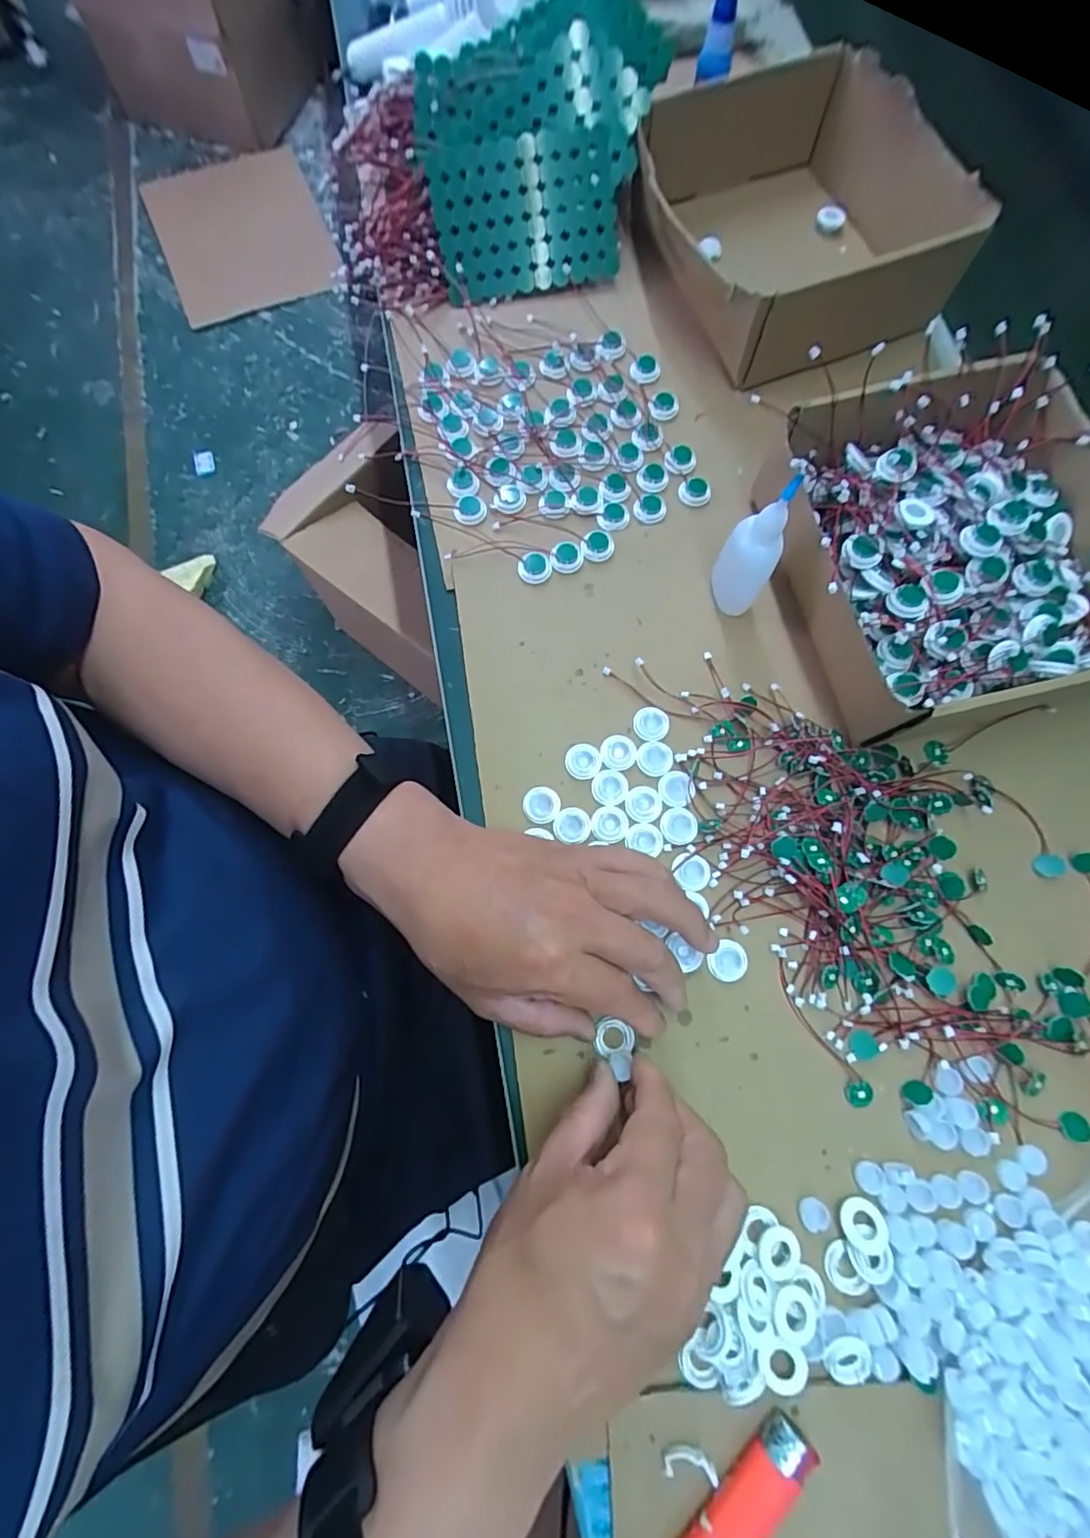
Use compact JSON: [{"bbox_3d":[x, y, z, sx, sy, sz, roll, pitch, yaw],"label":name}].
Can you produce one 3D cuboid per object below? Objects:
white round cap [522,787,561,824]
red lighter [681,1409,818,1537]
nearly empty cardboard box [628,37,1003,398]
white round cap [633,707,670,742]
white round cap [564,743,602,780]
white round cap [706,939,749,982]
[{"bbox_3d":[-0.002,0.023,0.352,0.023,0.005,0.022,0,75,1],"label":"white round cap"},{"bbox_3d":[0.091,0.342,0.260,0.025,0.012,0.082,43,80,11],"label":"red lighter"},{"bbox_3d":[0.190,-0.421,0.432,0.205,0.066,0.212,-22,76,-5],"label":"nearly empty cardboard box"},{"bbox_3d":[0.069,-0.029,0.365,0.022,0.004,0.023,0,75,1],"label":"white round cap"},{"bbox_3d":[0.024,-0.005,0.359,0.022,0.004,0.022,0,75,1],"label":"white round cap"},{"bbox_3d":[0.108,0.113,0.330,0.022,0.005,0.023,0,75,1],"label":"white round cap"}]

